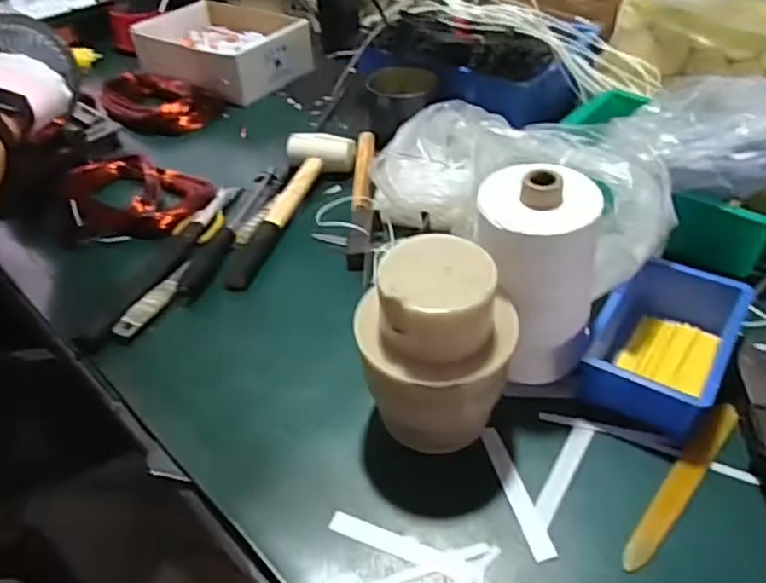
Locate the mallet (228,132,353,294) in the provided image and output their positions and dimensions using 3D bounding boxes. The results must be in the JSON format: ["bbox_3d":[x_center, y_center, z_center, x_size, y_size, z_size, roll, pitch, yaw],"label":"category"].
[{"bbox_3d":[-0.101,-0.105,0.729,0.083,0.036,0.257,4,43,11],"label":"mallet"}]

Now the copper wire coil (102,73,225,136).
[{"bbox_3d":[-0.363,-0.296,1.005,0.194,0.045,0.127,22,49,27],"label":"copper wire coil"}]

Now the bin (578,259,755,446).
[{"bbox_3d":[0.239,0.037,0.533,0.100,0.052,0.162,23,49,28],"label":"bin"}]

